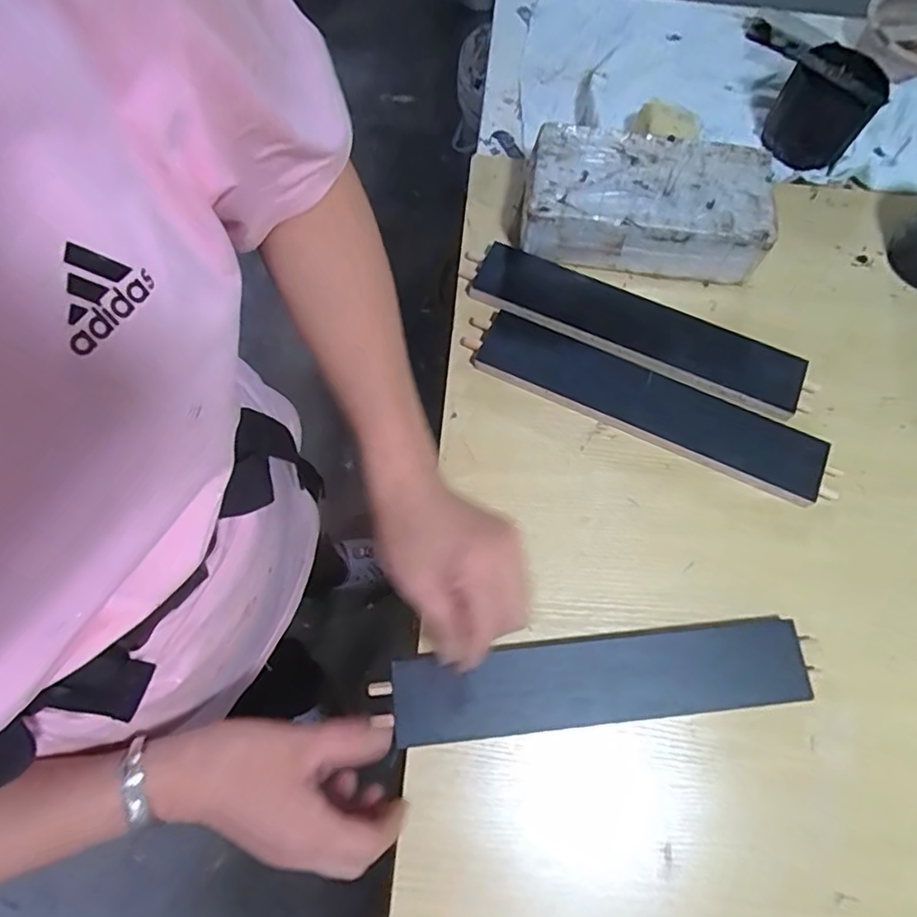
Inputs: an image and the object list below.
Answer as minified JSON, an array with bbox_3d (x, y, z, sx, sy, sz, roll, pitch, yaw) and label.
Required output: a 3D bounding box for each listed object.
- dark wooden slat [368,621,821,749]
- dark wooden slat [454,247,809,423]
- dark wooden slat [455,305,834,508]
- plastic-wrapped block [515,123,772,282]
[{"bbox_3d":[0.098,0.155,0.413,0.289,0.010,0.059,-5,71,-5],"label":"dark wooden slat"},{"bbox_3d":[0.148,-0.111,0.509,0.293,0.020,0.062,24,72,7],"label":"dark wooden slat"},{"bbox_3d":[0.152,-0.046,0.482,0.302,0.024,0.055,24,72,7],"label":"dark wooden slat"},{"bbox_3d":[0.160,-0.223,0.514,0.205,0.054,0.104,8,71,1],"label":"plastic-wrapped block"}]

